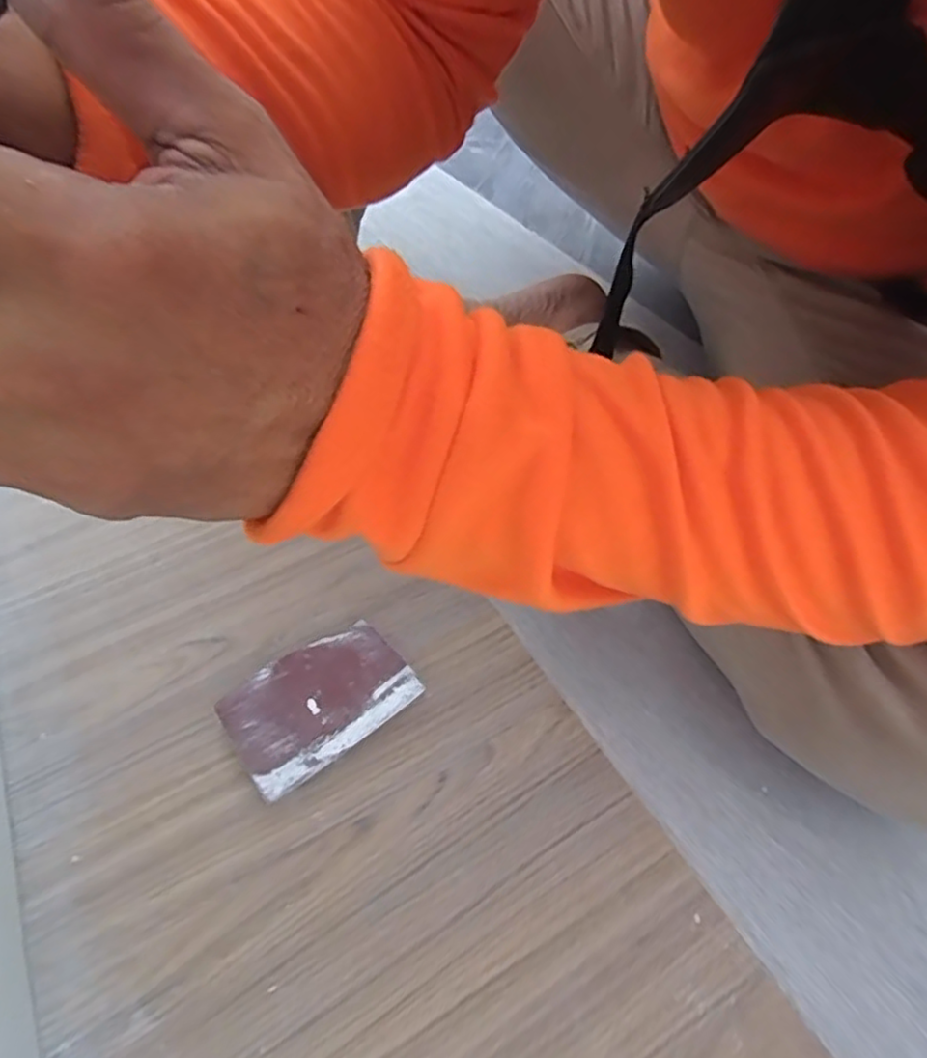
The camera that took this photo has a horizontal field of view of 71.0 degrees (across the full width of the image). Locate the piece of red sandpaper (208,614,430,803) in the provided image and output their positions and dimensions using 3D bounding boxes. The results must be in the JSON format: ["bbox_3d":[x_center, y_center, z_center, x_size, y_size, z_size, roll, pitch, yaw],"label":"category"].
[{"bbox_3d":[-0.082,0.099,0.372,0.098,0.019,0.067,-33,57,-23],"label":"piece of red sandpaper"}]

